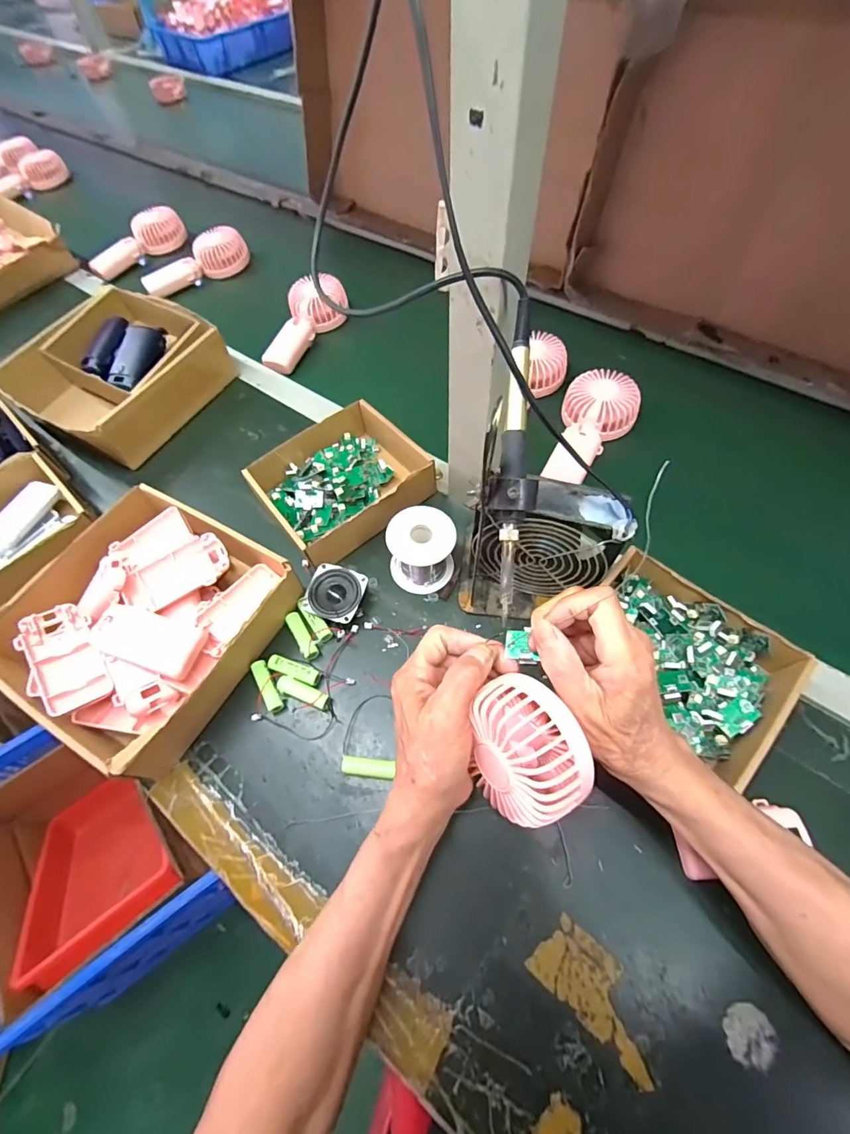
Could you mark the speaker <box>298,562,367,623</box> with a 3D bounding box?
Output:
[{"bbox_3d":[-0.088,0.029,0.461,0.054,0.031,0.054,20,63,14],"label":"speaker"}]

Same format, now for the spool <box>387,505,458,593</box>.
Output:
[{"bbox_3d":[-0.003,-0.016,0.459,0.063,0.065,0.059,-1,60,2],"label":"spool"}]

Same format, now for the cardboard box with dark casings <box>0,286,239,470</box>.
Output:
[{"bbox_3d":[-0.402,-0.253,0.607,0.214,0.073,0.217,31,66,19],"label":"cardboard box with dark casings"}]

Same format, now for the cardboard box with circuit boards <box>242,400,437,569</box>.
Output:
[{"bbox_3d":[-0.088,-0.095,0.516,0.172,0.055,0.157,-35,64,-16],"label":"cardboard box with circuit boards"}]

